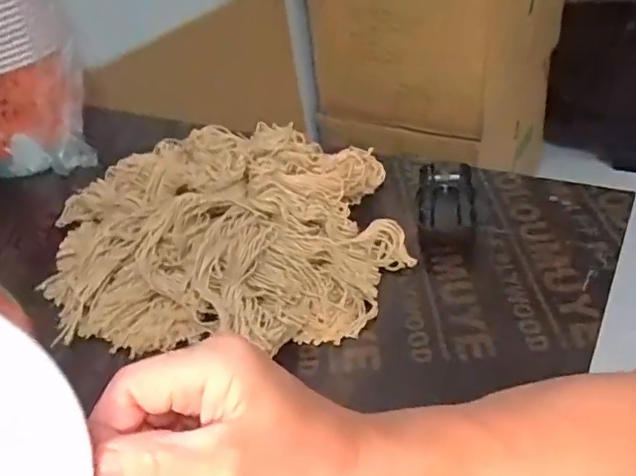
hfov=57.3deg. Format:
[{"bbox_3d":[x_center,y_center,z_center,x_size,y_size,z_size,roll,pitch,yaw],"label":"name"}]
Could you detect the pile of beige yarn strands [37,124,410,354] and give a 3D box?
[{"bbox_3d":[-0.096,-0.016,0.529,0.345,0.068,0.266,1,38,12],"label":"pile of beige yarn strands"}]

